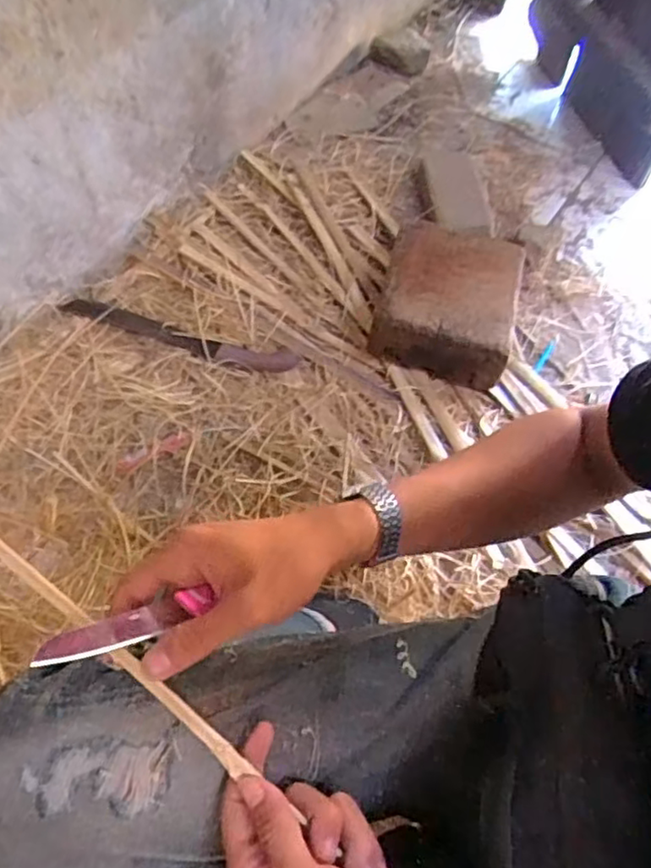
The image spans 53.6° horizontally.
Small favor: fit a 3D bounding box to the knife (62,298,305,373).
[{"bbox_3d":[-0.242,-0.162,1.058,0.402,0.017,0.048,16,61,7],"label":"knife"}]

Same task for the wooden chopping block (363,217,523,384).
[{"bbox_3d":[0.196,-0.215,1.012,0.205,0.095,0.246,13,61,6],"label":"wooden chopping block"}]

